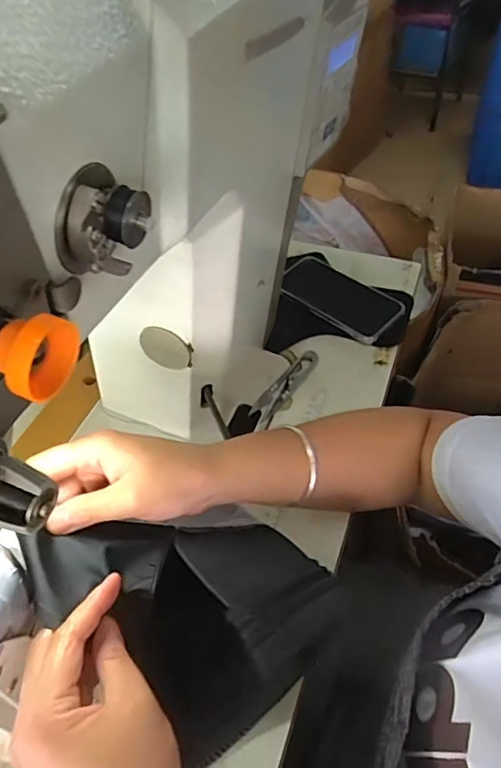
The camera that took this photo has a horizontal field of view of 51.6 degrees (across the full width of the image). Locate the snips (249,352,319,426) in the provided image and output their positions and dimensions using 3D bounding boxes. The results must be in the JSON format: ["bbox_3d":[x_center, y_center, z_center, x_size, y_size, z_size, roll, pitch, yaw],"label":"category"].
[{"bbox_3d":[0.041,0.001,0.594,0.027,0.009,0.114,31,57,27],"label":"snips"}]

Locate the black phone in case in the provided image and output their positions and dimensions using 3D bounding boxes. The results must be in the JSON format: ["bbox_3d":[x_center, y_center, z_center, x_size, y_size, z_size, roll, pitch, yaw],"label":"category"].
[{"bbox_3d":[0.116,-0.116,0.674,0.159,0.010,0.092,34,57,24],"label":"black phone in case"}]

